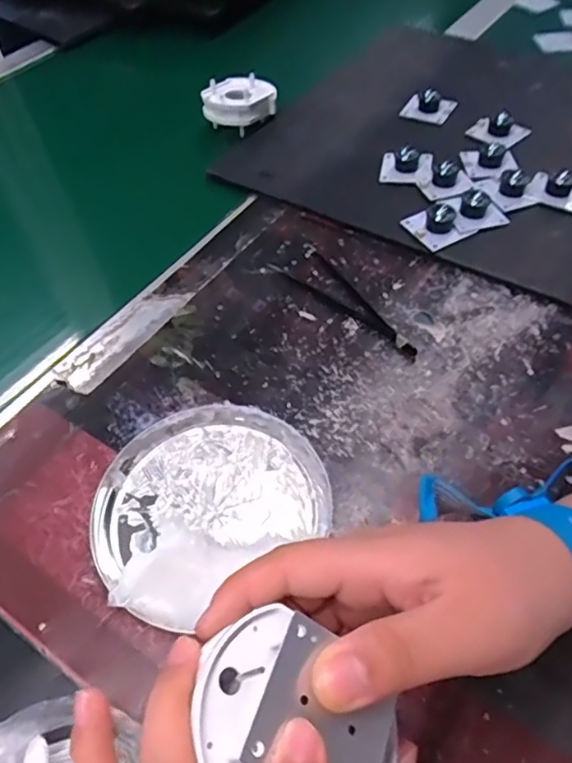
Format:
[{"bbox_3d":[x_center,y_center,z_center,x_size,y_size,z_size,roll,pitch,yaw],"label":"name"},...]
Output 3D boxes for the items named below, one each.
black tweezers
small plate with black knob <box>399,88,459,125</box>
[{"bbox_3d":[0.046,-0.060,0.414,0.037,0.005,0.134,-35,59,-21],"label":"black tweezers"},{"bbox_3d":[0.140,-0.272,0.559,0.049,0.026,0.036,14,55,13],"label":"small plate with black knob"}]

